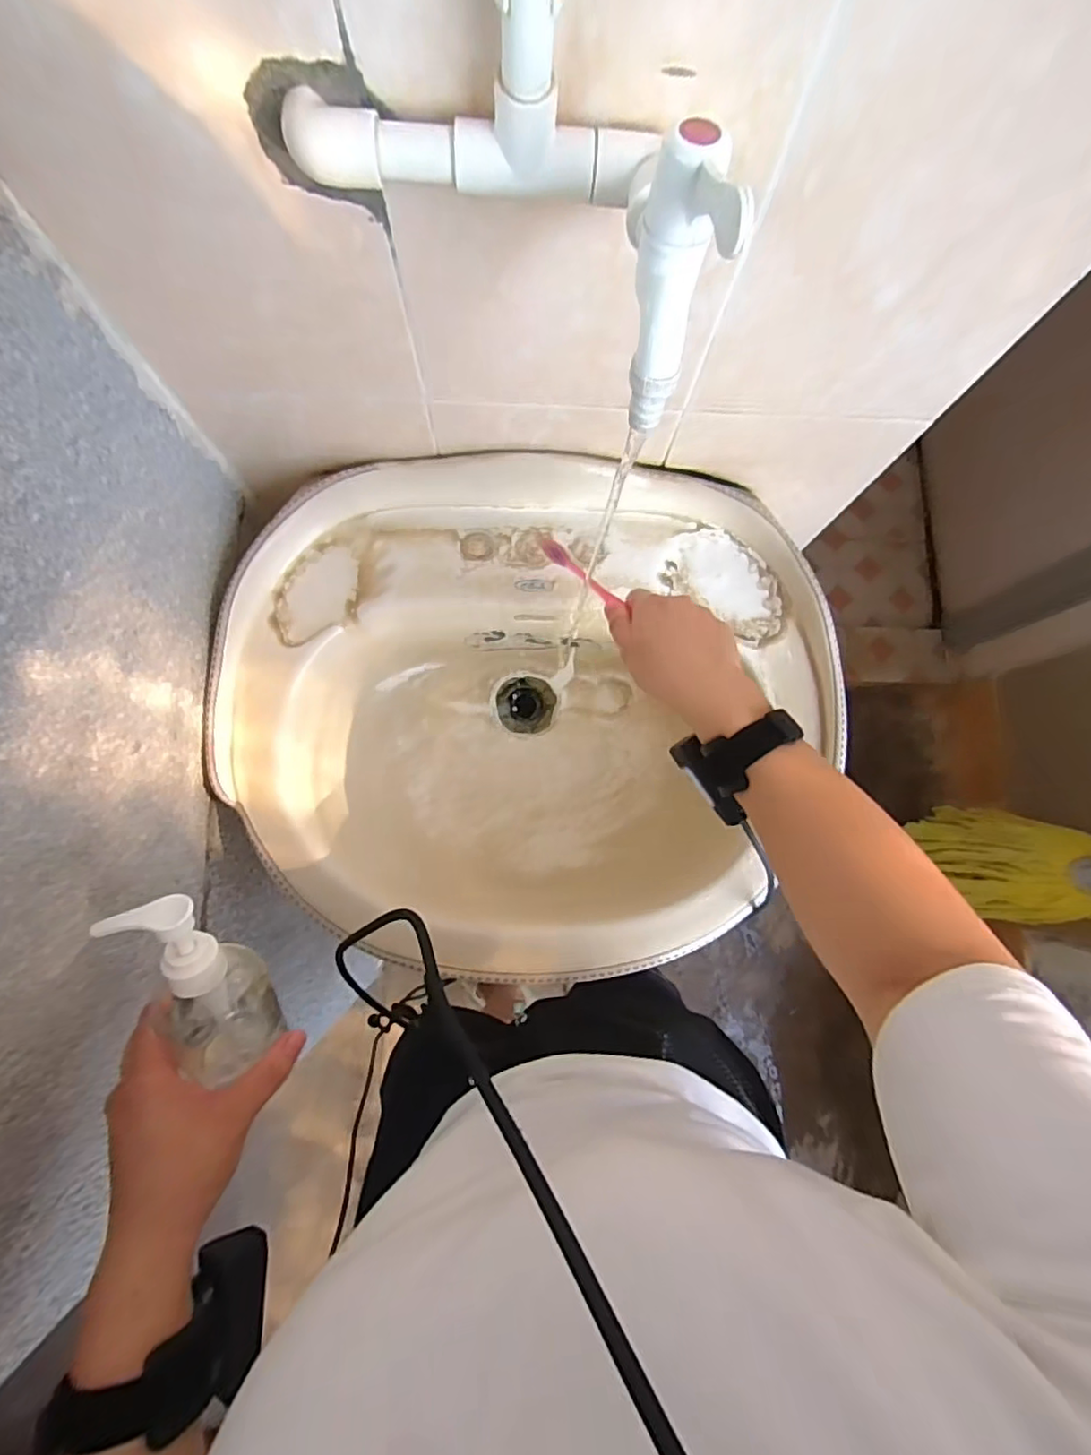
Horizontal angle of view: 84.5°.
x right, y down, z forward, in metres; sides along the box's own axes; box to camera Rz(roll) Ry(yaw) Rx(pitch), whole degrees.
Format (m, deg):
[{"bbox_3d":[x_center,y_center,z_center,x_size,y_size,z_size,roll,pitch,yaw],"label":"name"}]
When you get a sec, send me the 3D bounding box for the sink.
[{"bbox_3d":[-0.017,-0.001,0.586,0.527,0.170,0.423,1,81,-2],"label":"sink"}]

